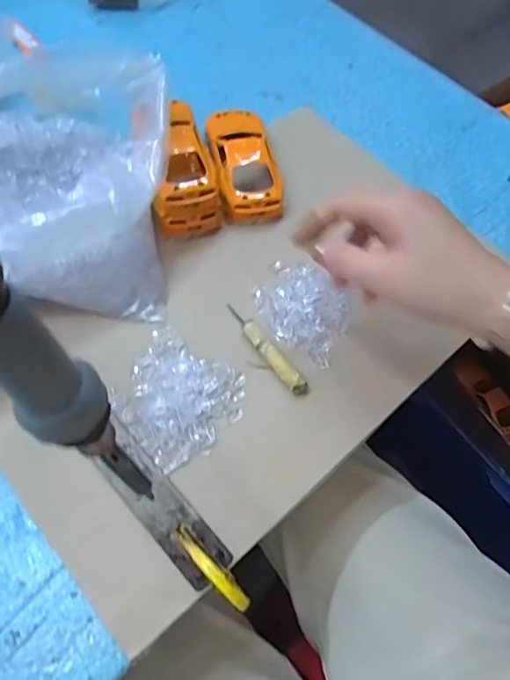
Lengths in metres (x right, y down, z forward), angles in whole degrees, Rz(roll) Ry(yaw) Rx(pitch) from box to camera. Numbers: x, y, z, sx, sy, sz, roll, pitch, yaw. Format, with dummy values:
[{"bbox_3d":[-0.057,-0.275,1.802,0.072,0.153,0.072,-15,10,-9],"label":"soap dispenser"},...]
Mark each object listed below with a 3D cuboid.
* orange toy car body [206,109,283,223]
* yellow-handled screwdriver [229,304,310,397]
[{"bbox_3d":[-0.011,-0.158,0.465,0.052,0.031,0.122,-9,62,-8],"label":"orange toy car body"},{"bbox_3d":[0.006,0.005,0.384,0.013,0.012,0.090,-34,68,-20],"label":"yellow-handled screwdriver"}]

